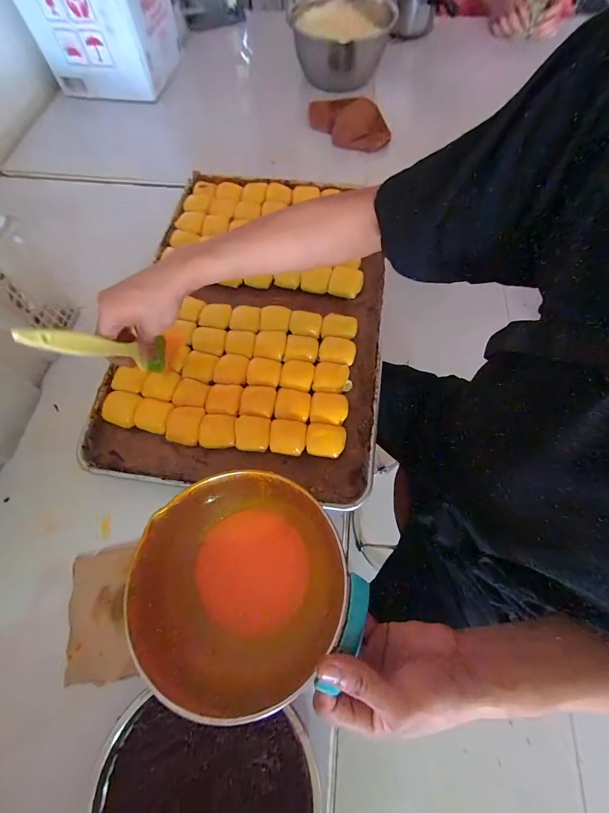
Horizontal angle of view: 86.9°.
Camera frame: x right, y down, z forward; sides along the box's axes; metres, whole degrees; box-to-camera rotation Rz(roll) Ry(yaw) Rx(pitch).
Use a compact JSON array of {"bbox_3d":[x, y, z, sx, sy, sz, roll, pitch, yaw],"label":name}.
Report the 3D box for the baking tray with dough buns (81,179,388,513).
[{"bbox_3d":[-0.076,-0.161,0.532,0.392,0.034,0.584,7,69,2],"label":"baking tray with dough buns"}]

